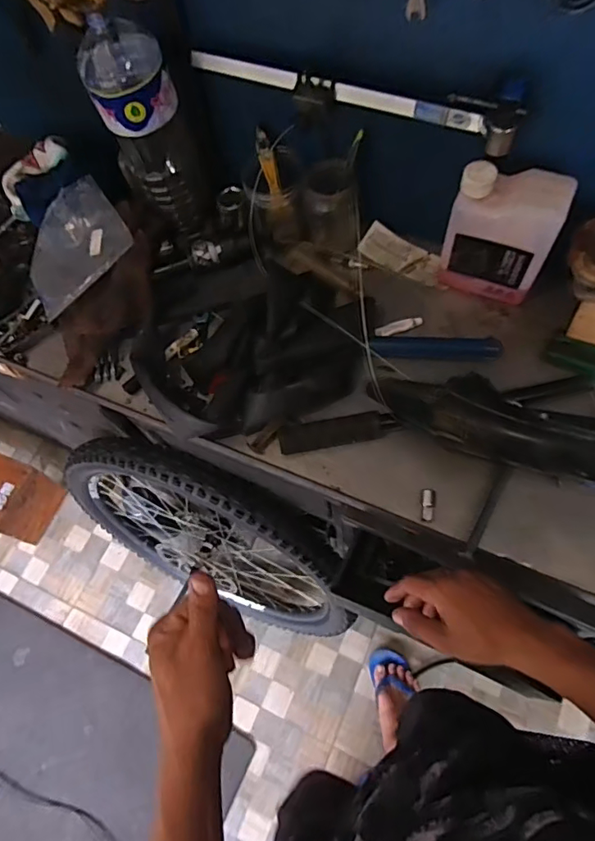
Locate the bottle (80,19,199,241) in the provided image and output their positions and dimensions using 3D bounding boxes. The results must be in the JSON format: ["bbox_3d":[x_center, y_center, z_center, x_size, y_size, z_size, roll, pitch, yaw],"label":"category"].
[{"bbox_3d":[-0.201,-0.378,0.712,0.108,0.271,0.092,-20,66,-3],"label":"bottle"}]

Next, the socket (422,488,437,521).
[{"bbox_3d":[0.156,0.101,0.613,0.017,0.011,0.040,0,66,7],"label":"socket"}]

